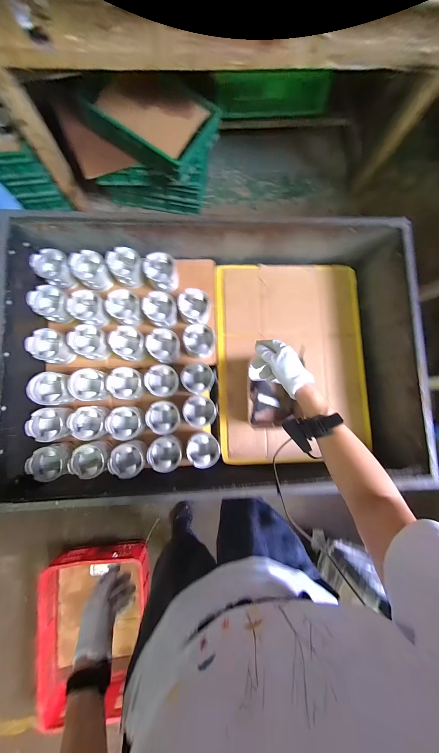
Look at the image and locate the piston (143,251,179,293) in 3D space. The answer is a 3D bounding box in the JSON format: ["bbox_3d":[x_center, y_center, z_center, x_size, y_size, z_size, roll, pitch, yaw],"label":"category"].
[{"bbox_3d":[-0.176,-0.317,0.739,0.094,0.059,0.111,-26,87,-6],"label":"piston"}]

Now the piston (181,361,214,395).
[{"bbox_3d":[-0.067,0.005,0.730,0.098,0.070,0.090,33,83,-1],"label":"piston"}]

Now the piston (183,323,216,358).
[{"bbox_3d":[-0.060,-0.107,0.735,0.094,0.076,0.093,0,85,-4],"label":"piston"}]

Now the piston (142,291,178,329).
[{"bbox_3d":[-0.177,-0.199,0.726,0.092,0.060,0.102,-16,86,-5],"label":"piston"}]

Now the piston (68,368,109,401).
[{"bbox_3d":[-0.366,0.023,0.689,0.099,0.061,0.093,3,84,-4],"label":"piston"}]

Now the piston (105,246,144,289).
[{"bbox_3d":[-0.281,-0.330,0.739,0.092,0.070,0.102,-28,87,-6],"label":"piston"}]

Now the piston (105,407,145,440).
[{"bbox_3d":[-0.267,0.132,0.690,0.090,0.067,0.090,0,85,-4],"label":"piston"}]

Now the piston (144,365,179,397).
[{"bbox_3d":[-0.168,0.015,0.712,0.093,0.070,0.089,0,85,-4],"label":"piston"}]

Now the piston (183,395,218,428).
[{"bbox_3d":[-0.060,0.103,0.714,0.094,0.081,0.090,0,85,-4],"label":"piston"}]

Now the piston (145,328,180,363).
[{"bbox_3d":[-0.165,-0.090,0.721,0.089,0.073,0.095,0,85,-4],"label":"piston"}]

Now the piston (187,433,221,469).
[{"bbox_3d":[-0.049,0.212,0.706,0.091,0.074,0.090,0,85,-4],"label":"piston"}]

